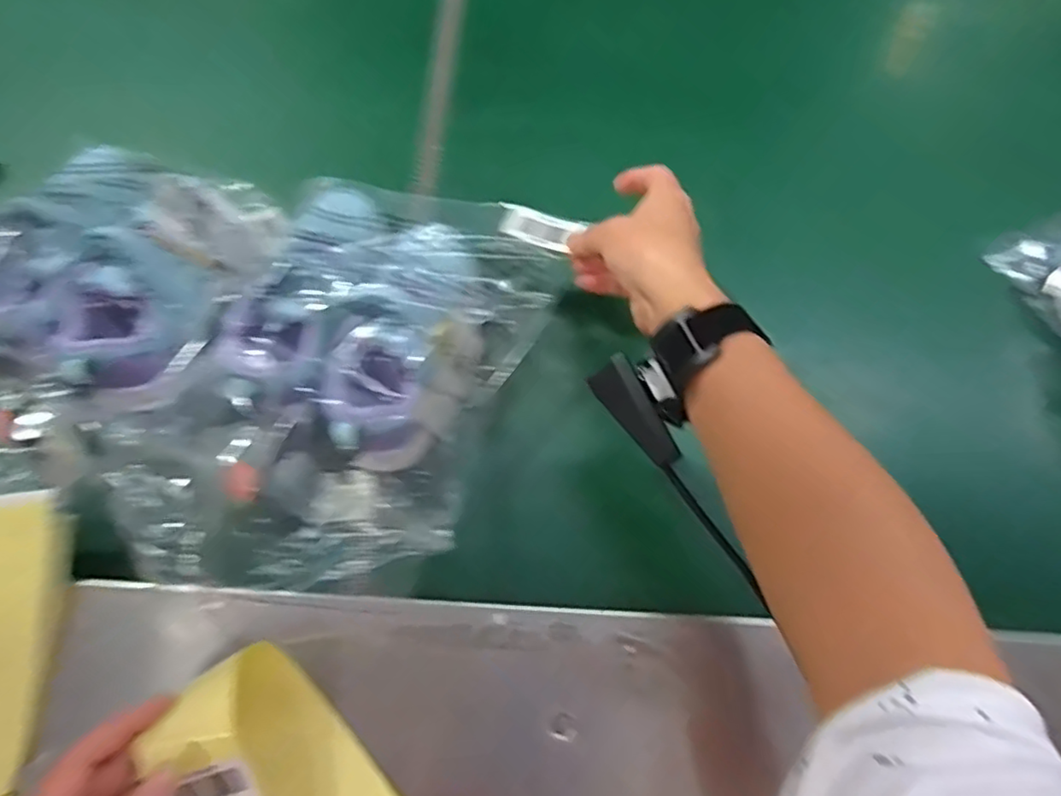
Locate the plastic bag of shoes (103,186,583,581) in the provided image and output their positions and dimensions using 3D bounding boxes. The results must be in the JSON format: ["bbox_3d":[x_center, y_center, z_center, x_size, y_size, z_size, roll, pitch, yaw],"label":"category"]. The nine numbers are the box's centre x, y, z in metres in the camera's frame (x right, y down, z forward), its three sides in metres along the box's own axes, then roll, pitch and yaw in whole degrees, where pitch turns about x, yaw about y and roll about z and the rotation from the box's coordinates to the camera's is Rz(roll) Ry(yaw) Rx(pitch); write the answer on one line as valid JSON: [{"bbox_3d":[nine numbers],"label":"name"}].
[{"bbox_3d":[-0.115,-0.018,0.424,0.186,0.100,0.305,24,68,9],"label":"plastic bag of shoes"}]

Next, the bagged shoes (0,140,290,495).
[{"bbox_3d":[-0.318,-0.063,0.437,0.189,0.080,0.293,28,69,11],"label":"bagged shoes"}]

